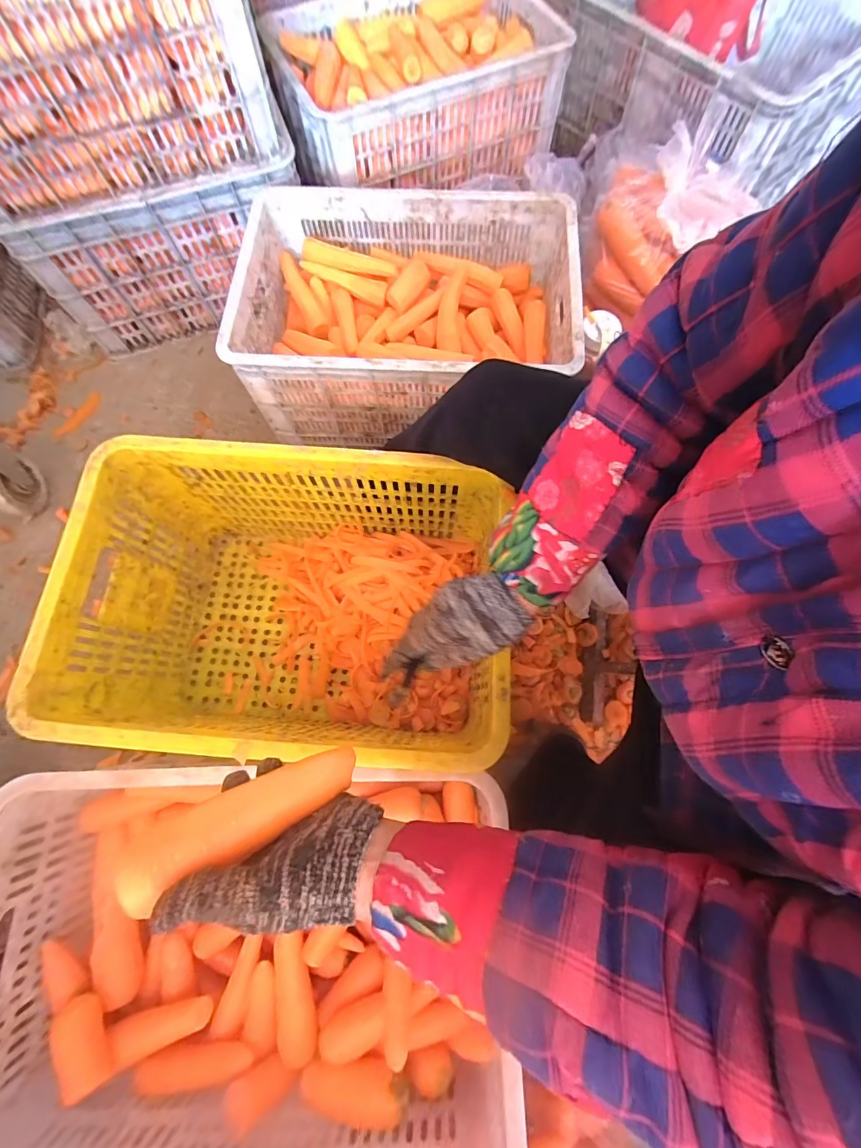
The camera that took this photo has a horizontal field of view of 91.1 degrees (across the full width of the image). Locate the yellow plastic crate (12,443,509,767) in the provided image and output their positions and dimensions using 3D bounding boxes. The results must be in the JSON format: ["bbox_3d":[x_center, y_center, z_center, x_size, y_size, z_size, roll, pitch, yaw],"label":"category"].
[{"bbox_3d":[-0.174,0.056,0.620,0.515,0.295,0.353,4,73,2],"label":"yellow plastic crate"}]

